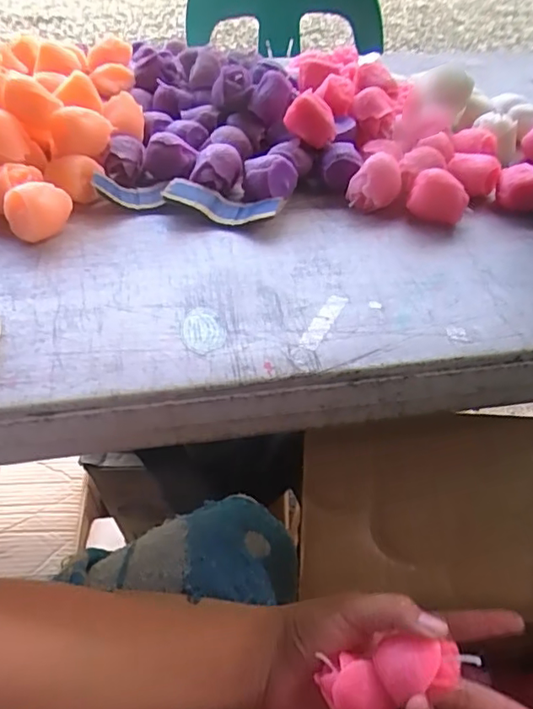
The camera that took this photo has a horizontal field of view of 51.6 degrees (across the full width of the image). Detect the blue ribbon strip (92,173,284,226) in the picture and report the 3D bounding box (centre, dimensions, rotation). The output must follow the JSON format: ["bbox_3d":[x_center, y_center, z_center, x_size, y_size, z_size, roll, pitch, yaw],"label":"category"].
[{"bbox_3d":[-0.059,-0.122,0.423,0.137,0.020,0.032,8,46,5],"label":"blue ribbon strip"}]

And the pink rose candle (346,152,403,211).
[{"bbox_3d":[0.086,-0.135,0.435,0.039,0.033,0.037,12,46,10],"label":"pink rose candle"}]

